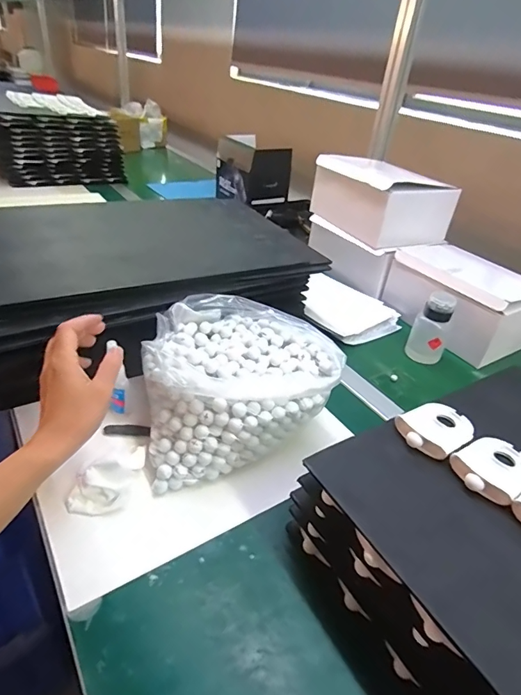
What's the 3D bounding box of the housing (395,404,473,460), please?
[{"bbox_3d":[0.182,0.083,0.438,0.085,0.017,0.059,-18,41,-32],"label":"housing"}]

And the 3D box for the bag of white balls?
[{"bbox_3d":[-0.031,0.044,0.553,0.234,0.129,0.203,-6,36,-19],"label":"bag of white balls"}]

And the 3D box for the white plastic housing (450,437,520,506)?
[{"bbox_3d":[0.221,0.113,0.402,0.085,0.013,0.059,-19,42,-34],"label":"white plastic housing"}]

